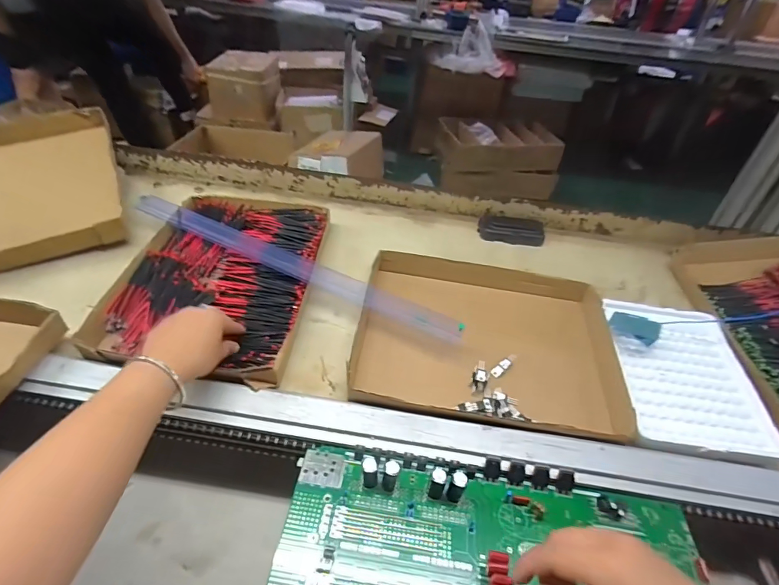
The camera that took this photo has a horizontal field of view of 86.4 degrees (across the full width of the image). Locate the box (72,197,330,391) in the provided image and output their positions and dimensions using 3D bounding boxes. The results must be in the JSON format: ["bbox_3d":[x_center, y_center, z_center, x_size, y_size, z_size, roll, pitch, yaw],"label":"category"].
[{"bbox_3d":[-0.236,-0.026,0.560,0.253,0.043,0.312,6,42,0],"label":"box"}]

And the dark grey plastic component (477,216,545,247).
[{"bbox_3d":[0.206,-0.108,0.698,0.108,0.034,0.053,6,42,0],"label":"dark grey plastic component"}]

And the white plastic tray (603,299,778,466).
[{"bbox_3d":[0.358,0.096,0.504,0.156,0.023,0.203,6,48,4],"label":"white plastic tray"}]

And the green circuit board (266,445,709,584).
[{"bbox_3d":[0.083,0.228,0.330,0.351,0.031,0.180,8,42,2],"label":"green circuit board"}]

